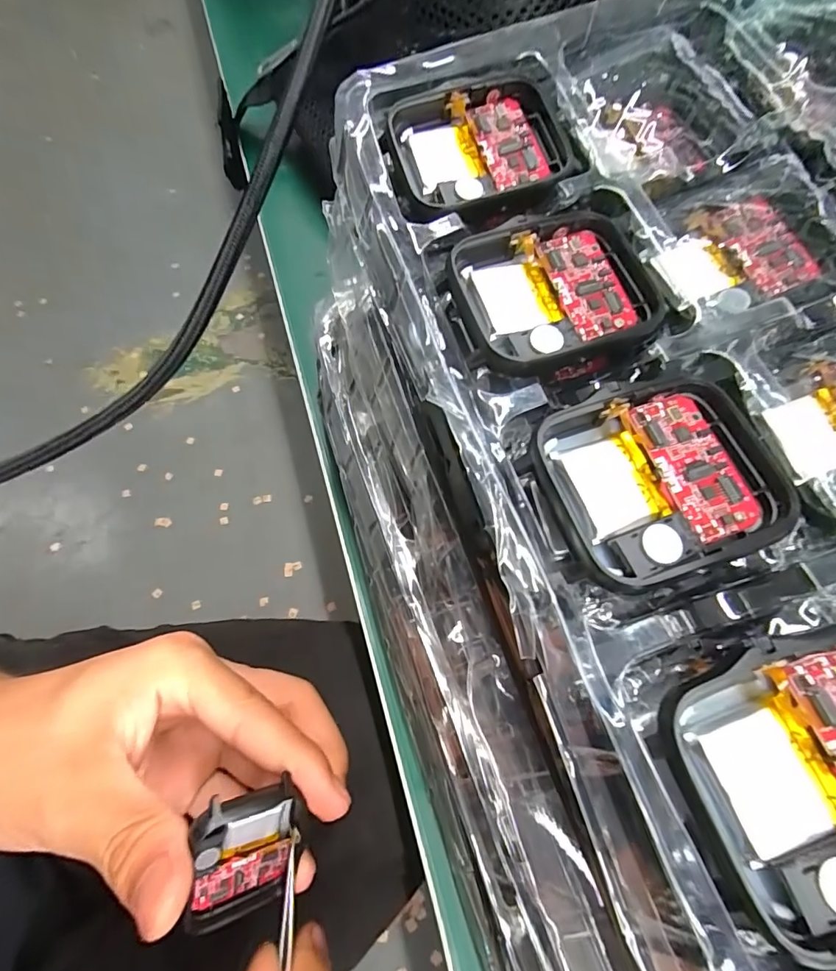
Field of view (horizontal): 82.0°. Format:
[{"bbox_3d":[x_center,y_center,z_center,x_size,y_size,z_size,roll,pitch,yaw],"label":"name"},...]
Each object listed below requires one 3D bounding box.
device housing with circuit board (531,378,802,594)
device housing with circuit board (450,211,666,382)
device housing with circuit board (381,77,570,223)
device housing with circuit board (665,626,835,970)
[{"bbox_3d":[0.048,-0.002,0.094,0.046,0.006,0.037,-17,71,-6],"label":"device housing with circuit board"},{"bbox_3d":[0.032,-0.045,0.111,0.046,0.007,0.041,-15,71,-5],"label":"device housing with circuit board"},{"bbox_3d":[0.018,-0.089,0.132,0.047,0.017,0.039,-20,71,-6],"label":"device housing with circuit board"},{"bbox_3d":[0.066,0.045,0.076,0.045,0.008,0.038,-15,71,-5],"label":"device housing with circuit board"}]

